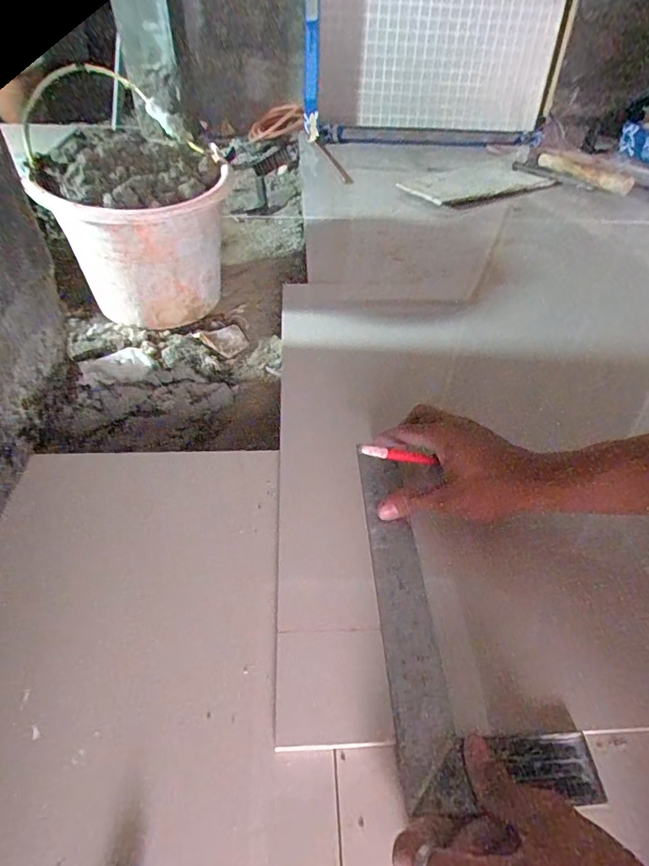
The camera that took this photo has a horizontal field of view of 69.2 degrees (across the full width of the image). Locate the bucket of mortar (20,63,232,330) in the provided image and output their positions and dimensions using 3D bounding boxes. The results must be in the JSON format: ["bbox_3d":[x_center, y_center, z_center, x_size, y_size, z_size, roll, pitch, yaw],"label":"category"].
[{"bbox_3d":[-0.249,-0.270,0.662,0.226,0.218,0.225,2,46,-2],"label":"bucket of mortar"}]

